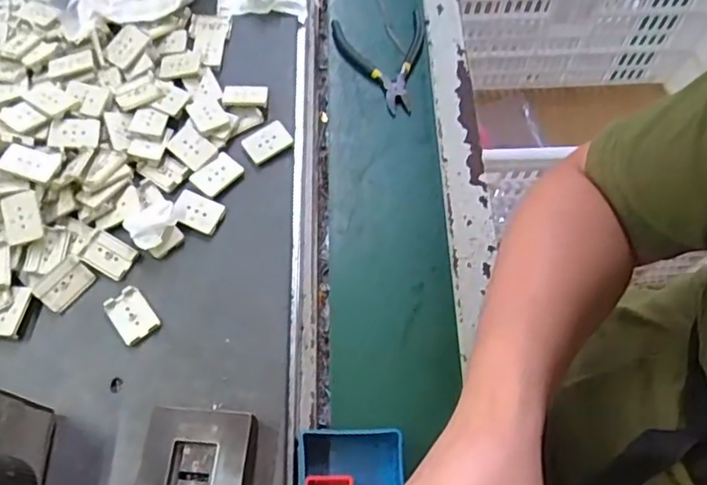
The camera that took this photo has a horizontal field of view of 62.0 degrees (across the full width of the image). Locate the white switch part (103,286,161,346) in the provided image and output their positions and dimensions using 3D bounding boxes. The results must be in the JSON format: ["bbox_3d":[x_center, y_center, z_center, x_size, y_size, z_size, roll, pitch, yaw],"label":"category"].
[{"bbox_3d":[-0.163,0.053,0.431,0.028,0.005,0.041,-36,69,-16],"label":"white switch part"}]

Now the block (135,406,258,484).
[{"bbox_3d":[-0.099,0.149,0.374,0.068,0.027,0.079,3,64,2],"label":"block"}]

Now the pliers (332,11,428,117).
[{"bbox_3d":[0.037,-0.178,0.580,0.093,0.011,0.121,-12,64,-6],"label":"pliers"}]

